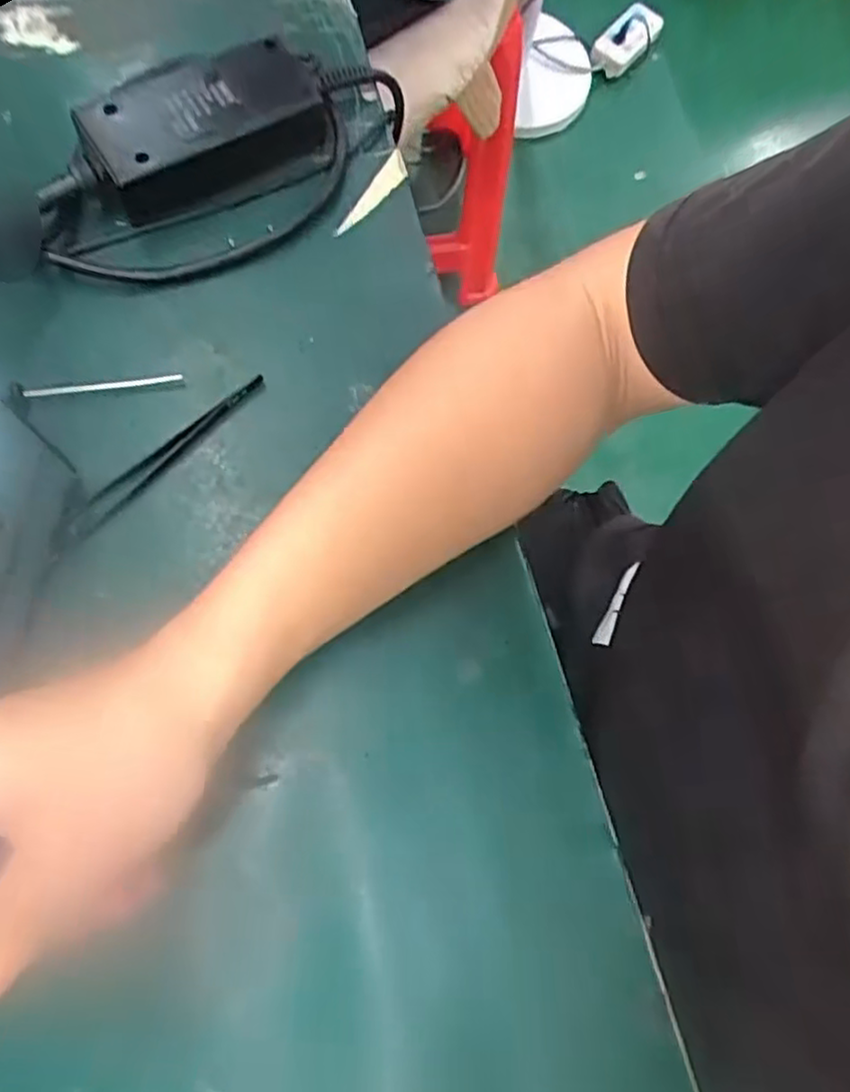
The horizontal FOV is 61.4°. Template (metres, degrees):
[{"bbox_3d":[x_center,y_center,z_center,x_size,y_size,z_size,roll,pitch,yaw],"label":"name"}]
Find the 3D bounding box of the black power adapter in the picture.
[{"bbox_3d":[-0.109,-0.213,0.365,0.122,0.035,0.062,-28,79,-12],"label":"black power adapter"}]

